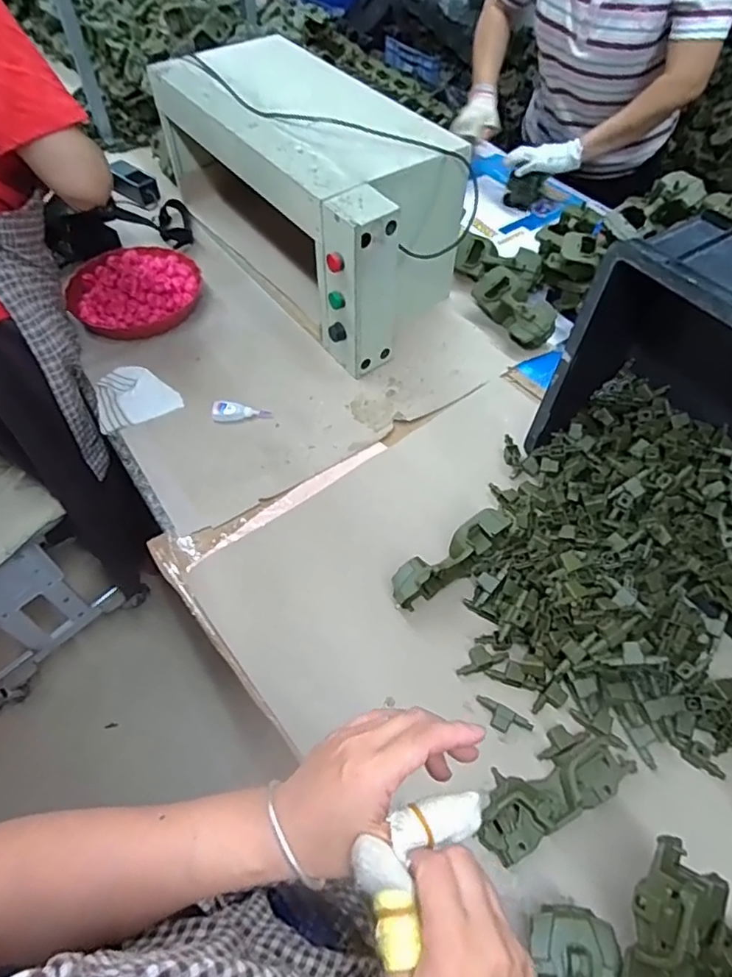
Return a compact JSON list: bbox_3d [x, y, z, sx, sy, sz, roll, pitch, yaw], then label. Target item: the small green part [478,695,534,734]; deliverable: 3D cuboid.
[{"bbox_3d":[0.159,0.267,0.659,0.067,0.016,0.028,28,60,17],"label":"small green part"}]

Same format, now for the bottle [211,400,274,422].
[{"bbox_3d":[-0.206,-0.125,0.937,0.097,0.028,0.027,2,56,1],"label":"bottle"}]

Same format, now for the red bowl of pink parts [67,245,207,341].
[{"bbox_3d":[-0.441,-0.388,1.080,0.242,0.074,0.221,0,56,-1],"label":"red bowl of pink parts"}]

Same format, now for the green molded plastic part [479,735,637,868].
[{"bbox_3d":[0.202,0.323,0.609,0.182,0.035,0.070,-24,60,-16],"label":"green molded plastic part"}]

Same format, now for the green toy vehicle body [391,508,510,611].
[{"bbox_3d":[0.107,0.093,0.742,0.174,0.077,0.044,-28,61,-18],"label":"green toy vehicle body"}]

